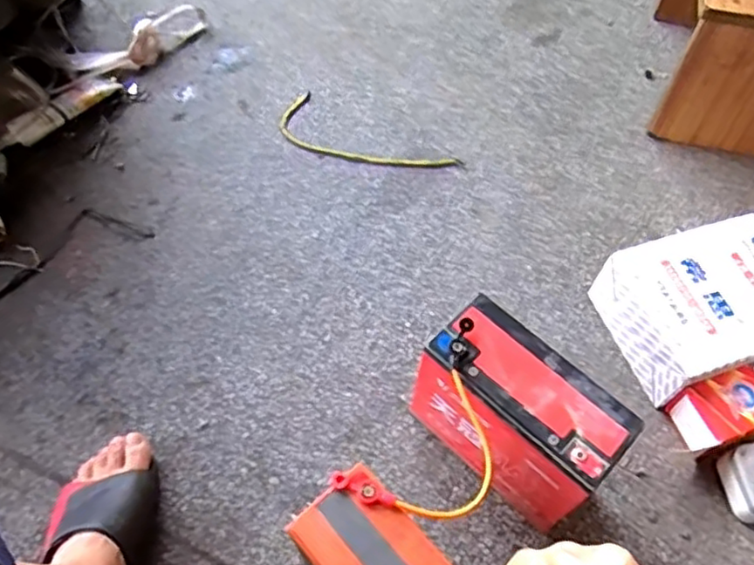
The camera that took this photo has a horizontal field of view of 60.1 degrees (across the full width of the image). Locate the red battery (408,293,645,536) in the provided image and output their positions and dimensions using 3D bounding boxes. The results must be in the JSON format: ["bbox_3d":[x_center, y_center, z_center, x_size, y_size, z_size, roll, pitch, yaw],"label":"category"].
[{"bbox_3d":[0.125,0.128,0.626,0.081,0.179,0.177,-40,69,-22],"label":"red battery"}]

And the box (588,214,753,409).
[{"bbox_3d":[0.366,0.029,0.736,0.190,0.100,0.159,-16,62,-12],"label":"box"}]

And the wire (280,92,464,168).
[{"bbox_3d":[-0.017,-0.189,0.906,0.256,0.004,0.093,28,62,12],"label":"wire"}]

